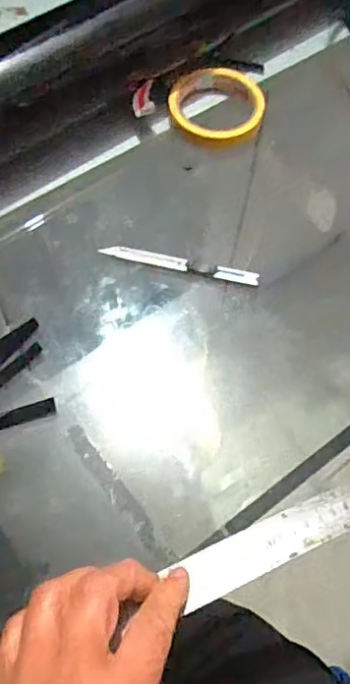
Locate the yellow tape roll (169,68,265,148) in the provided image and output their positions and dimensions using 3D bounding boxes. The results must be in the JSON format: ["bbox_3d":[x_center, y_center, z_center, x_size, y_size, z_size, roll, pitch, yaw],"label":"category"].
[{"bbox_3d":[0.041,-0.231,0.569,0.091,0.020,0.088,1,65,-2],"label":"yellow tape roll"}]

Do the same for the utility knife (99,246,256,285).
[{"bbox_3d":[0.005,-0.068,0.504,0.138,0.010,0.011,13,65,4],"label":"utility knife"}]

